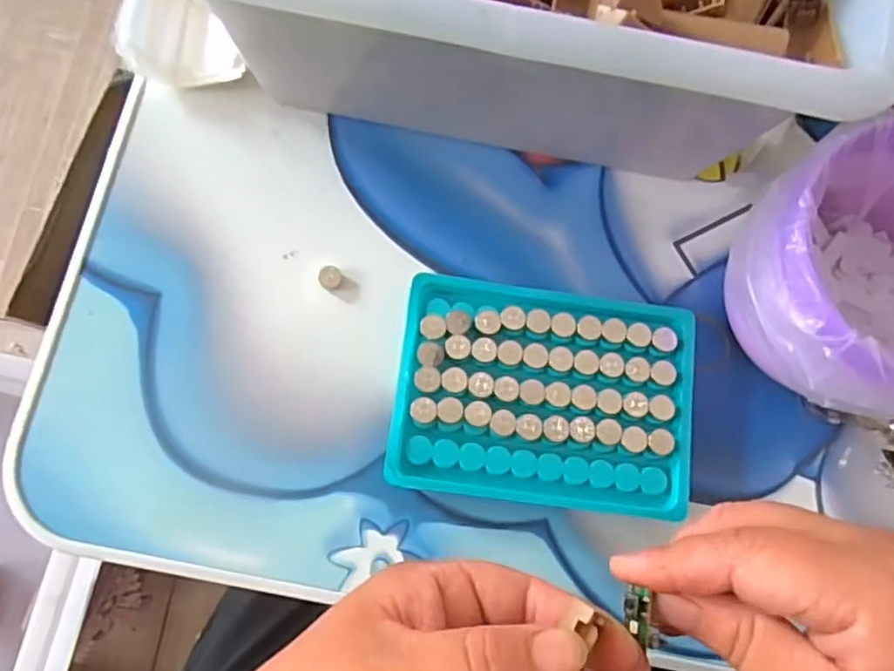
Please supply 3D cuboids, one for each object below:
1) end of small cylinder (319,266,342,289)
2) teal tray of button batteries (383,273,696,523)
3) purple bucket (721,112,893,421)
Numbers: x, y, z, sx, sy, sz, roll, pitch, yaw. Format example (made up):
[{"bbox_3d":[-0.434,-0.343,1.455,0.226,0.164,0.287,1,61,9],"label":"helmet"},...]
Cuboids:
[{"bbox_3d":[-0.056,-0.028,0.308,0.011,0.006,0.011,0,79,-1],"label":"end of small cylinder"},{"bbox_3d":[0.044,0.027,0.294,0.131,0.024,0.095,7,79,0],"label":"teal tray of button batteries"},{"bbox_3d":[0.179,-0.024,0.279,0.107,0.090,0.103,0,79,-1],"label":"purple bucket"}]

